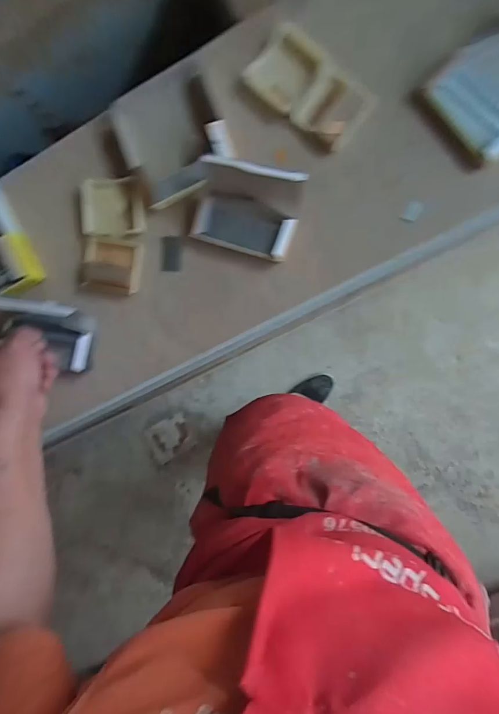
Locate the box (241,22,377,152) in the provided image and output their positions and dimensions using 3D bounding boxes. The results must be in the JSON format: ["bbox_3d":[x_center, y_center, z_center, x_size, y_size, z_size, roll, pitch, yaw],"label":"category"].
[{"bbox_3d":[0.074,-0.327,0.476,0.150,0.022,0.081,39,92,-2],"label":"box"}]

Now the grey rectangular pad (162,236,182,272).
[{"bbox_3d":[-0.105,-0.139,0.526,0.026,0.004,0.045,7,103,11],"label":"grey rectangular pad"}]

